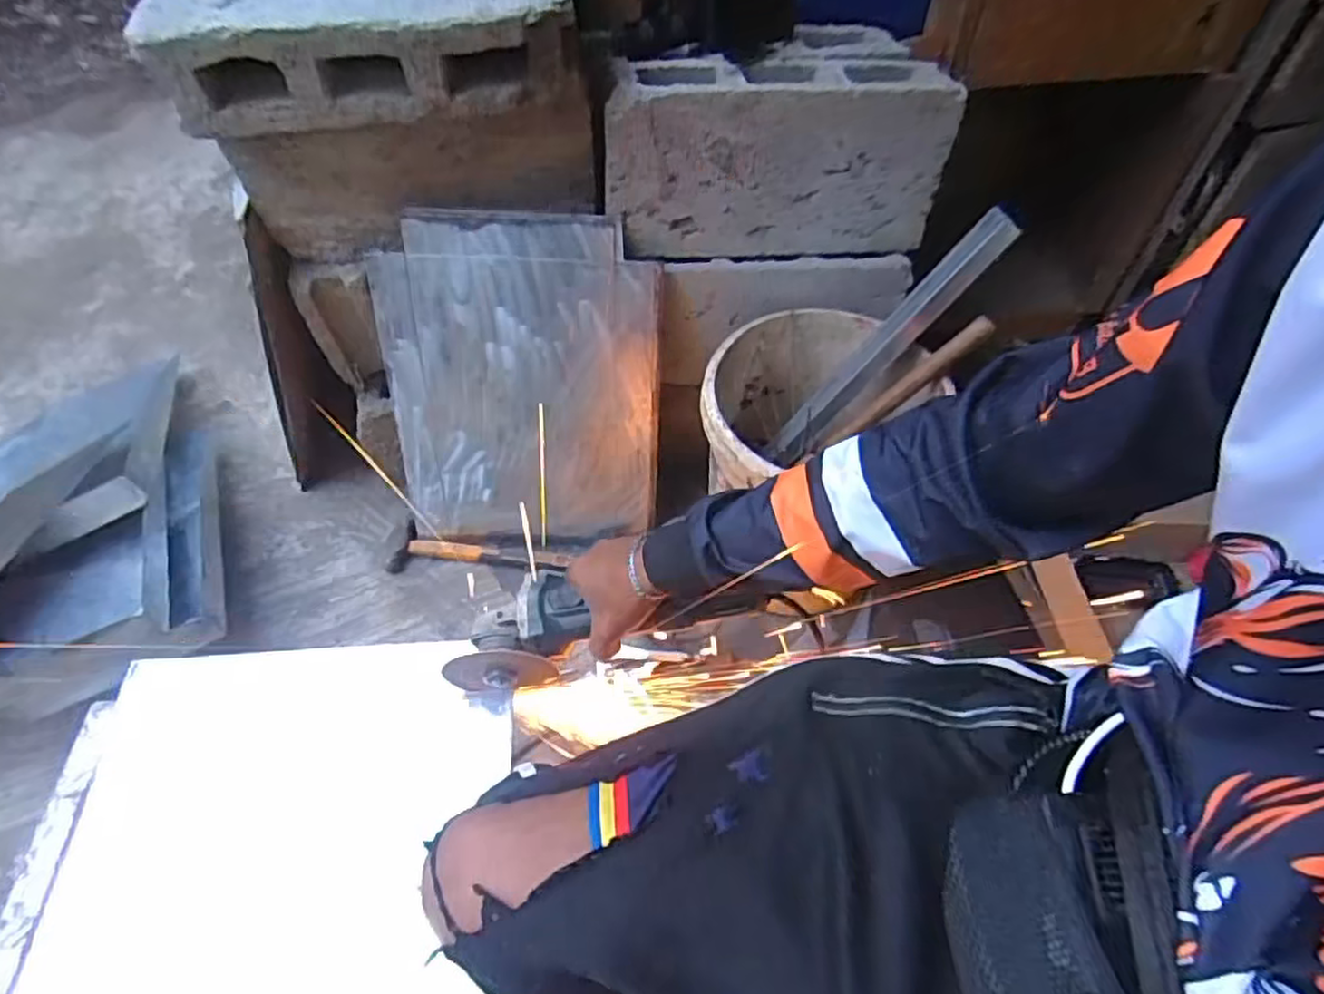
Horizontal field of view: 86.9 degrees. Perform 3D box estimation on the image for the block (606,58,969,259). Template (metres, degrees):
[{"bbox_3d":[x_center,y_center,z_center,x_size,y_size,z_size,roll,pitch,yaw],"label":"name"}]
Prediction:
[{"bbox_3d":[0.127,-0.402,0.828,0.381,0.186,0.112,-5,55,-7],"label":"block"}]

